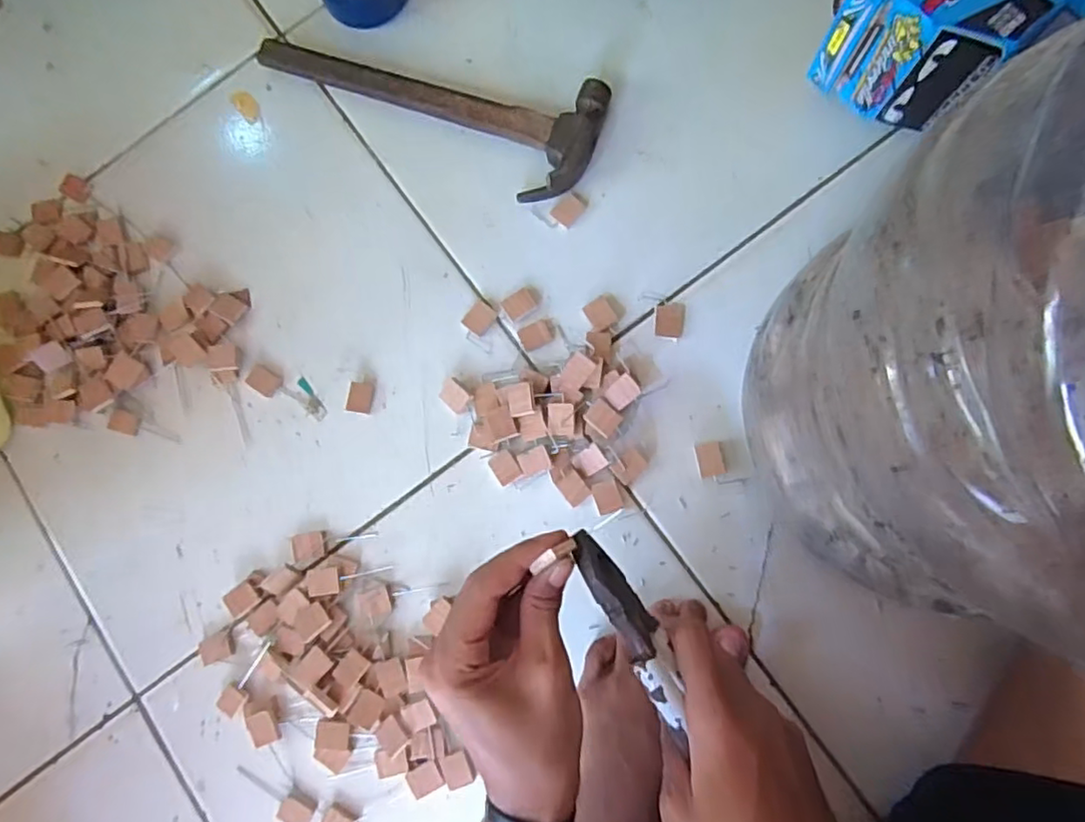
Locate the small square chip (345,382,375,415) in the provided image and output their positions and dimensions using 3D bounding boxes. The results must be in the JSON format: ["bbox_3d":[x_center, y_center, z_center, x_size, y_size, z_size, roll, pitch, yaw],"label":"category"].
[{"bbox_3d":[-0.144,-0.010,0.498,0.020,0.005,0.024,6,82,6],"label":"small square chip"}]

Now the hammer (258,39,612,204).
[{"bbox_3d":[-0.097,-0.264,0.526,0.299,0.026,0.100,23,85,8],"label":"hammer"}]

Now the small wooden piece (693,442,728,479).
[{"bbox_3d":[0.125,0.036,0.471,0.021,0.004,0.024,-11,81,4],"label":"small wooden piece"}]

